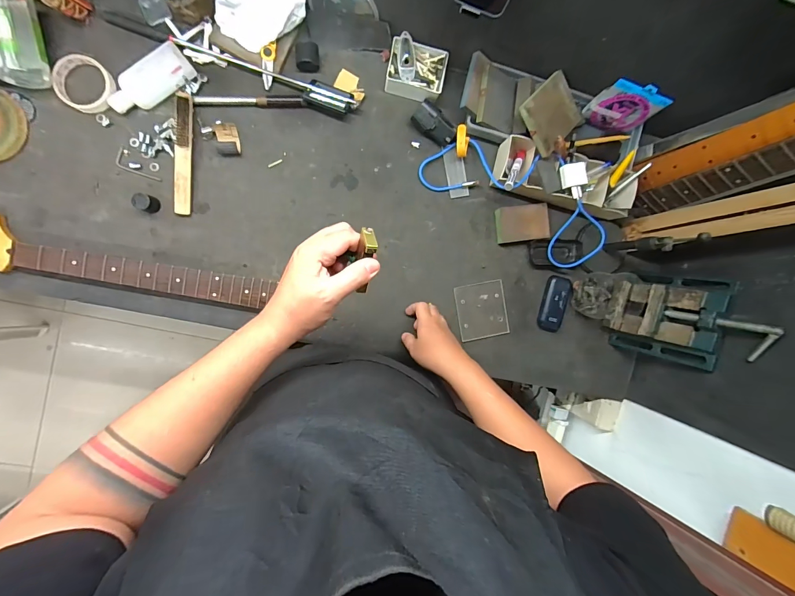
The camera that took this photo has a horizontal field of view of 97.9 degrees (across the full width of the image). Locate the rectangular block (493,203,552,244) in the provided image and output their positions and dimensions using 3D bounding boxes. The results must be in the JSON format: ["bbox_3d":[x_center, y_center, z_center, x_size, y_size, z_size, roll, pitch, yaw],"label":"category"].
[{"bbox_3d":[0.251,-0.149,0.694,0.100,0.028,0.070,-7,95,-8],"label":"rectangular block"}]

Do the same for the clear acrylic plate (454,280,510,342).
[{"bbox_3d":[0.173,0.026,0.710,0.101,0.005,0.112,-11,95,-7],"label":"clear acrylic plate"}]

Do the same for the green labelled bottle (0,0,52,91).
[{"bbox_3d":[-0.602,-0.435,0.534,0.075,0.053,0.189,-13,96,-7],"label":"green labelled bottle"}]

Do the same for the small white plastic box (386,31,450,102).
[{"bbox_3d":[0.033,-0.414,0.633,0.107,0.046,0.087,12,92,-9],"label":"small white plastic box"}]

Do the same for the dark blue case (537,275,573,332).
[{"bbox_3d":[0.329,0.013,0.721,0.056,0.021,0.113,13,92,-9],"label":"dark blue case"}]

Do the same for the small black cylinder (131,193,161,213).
[{"bbox_3d":[-0.432,-0.163,0.597,0.028,0.035,0.029,-1,94,-8],"label":"small black cylinder"}]

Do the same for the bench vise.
[{"bbox_3d":[0.510,0.035,0.640,0.095,0.228,0.161,14,92,-9],"label":"bench vise"}]

